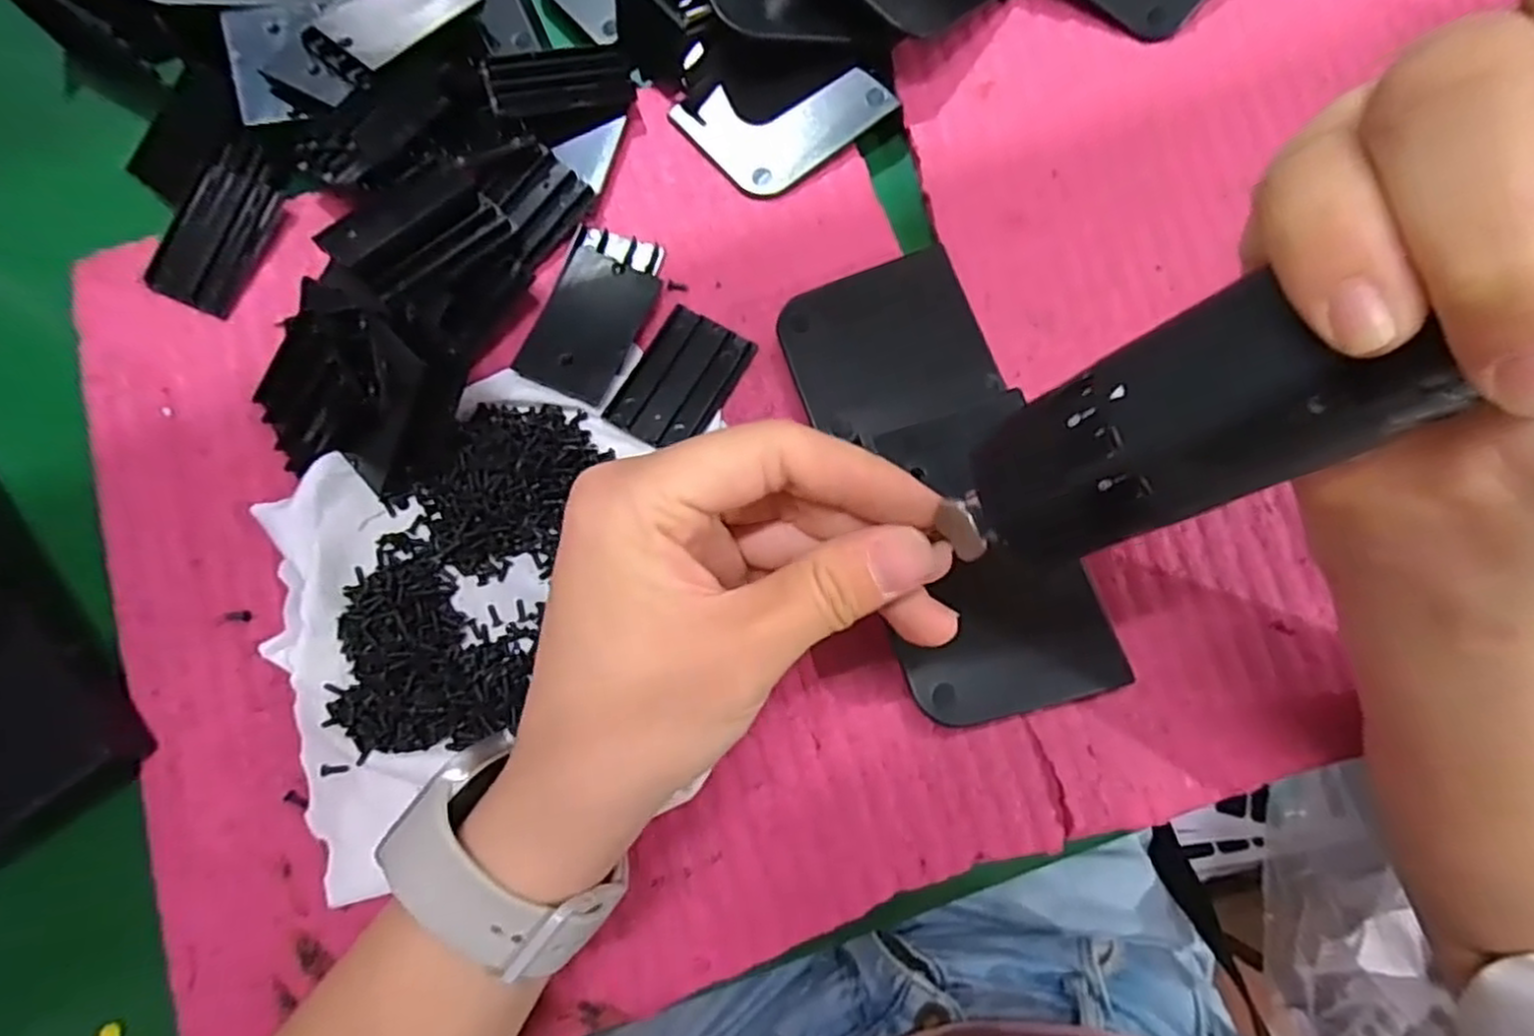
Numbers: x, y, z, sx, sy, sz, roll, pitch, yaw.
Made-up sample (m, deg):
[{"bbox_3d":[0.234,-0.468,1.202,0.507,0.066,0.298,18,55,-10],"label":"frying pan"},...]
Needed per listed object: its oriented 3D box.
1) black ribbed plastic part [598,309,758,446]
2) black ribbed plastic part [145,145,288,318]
[{"bbox_3d":[-0.032,-0.051,0.279,0.035,0.008,0.053,30,81,5],"label":"black ribbed plastic part"},{"bbox_3d":[-0.210,-0.112,0.290,0.032,0.007,0.063,19,80,3],"label":"black ribbed plastic part"}]

